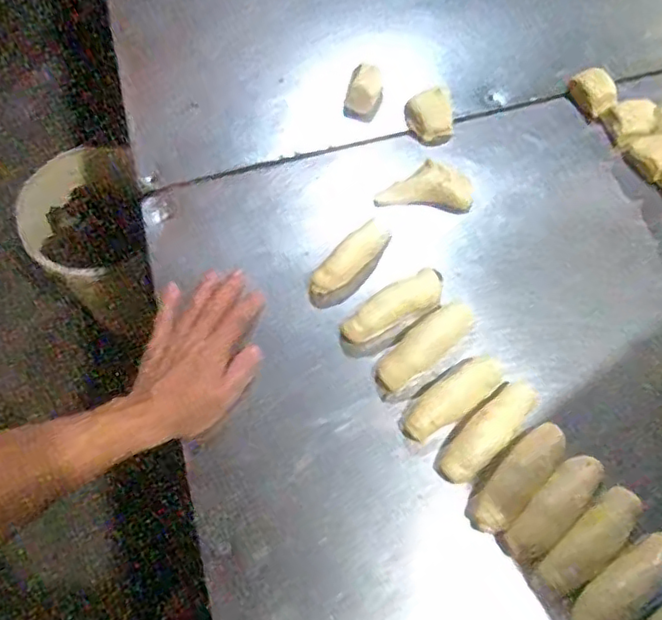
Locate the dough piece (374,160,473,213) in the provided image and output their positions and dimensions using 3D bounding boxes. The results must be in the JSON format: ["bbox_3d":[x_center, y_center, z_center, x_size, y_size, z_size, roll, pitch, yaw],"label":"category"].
[{"bbox_3d":[0.097,-0.129,0.632,0.095,0.020,0.050,6,64,3],"label":"dough piece"}]

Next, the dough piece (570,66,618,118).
[{"bbox_3d":[0.294,-0.243,0.679,0.039,0.025,0.056,-24,66,-11],"label":"dough piece"}]

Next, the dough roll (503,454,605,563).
[{"bbox_3d":[0.180,0.159,0.490,0.100,0.021,0.033,-40,70,-17],"label":"dough roll"}]

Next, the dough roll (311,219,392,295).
[{"bbox_3d":[0.019,-0.050,0.585,0.095,0.020,0.028,-41,71,-17],"label":"dough roll"}]

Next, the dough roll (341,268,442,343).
[{"bbox_3d":[0.058,-0.004,0.563,0.104,0.022,0.036,-26,67,-12],"label":"dough roll"}]

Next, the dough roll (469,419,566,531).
[{"bbox_3d":[0.154,0.137,0.500,0.033,0.023,0.105,41,71,18],"label":"dough roll"}]

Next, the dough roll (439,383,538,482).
[{"bbox_3d":[0.136,0.101,0.515,0.109,0.029,0.032,-41,71,-18],"label":"dough roll"}]

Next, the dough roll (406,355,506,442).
[{"bbox_3d":[0.108,0.076,0.528,0.102,0.024,0.034,-33,68,-14],"label":"dough roll"}]

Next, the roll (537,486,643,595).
[{"bbox_3d":[0.204,0.178,0.472,0.102,0.023,0.033,-35,69,-15],"label":"roll"}]

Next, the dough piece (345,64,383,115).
[{"bbox_3d":[0.039,-0.252,0.693,0.033,0.028,0.051,21,66,10],"label":"dough piece"}]

